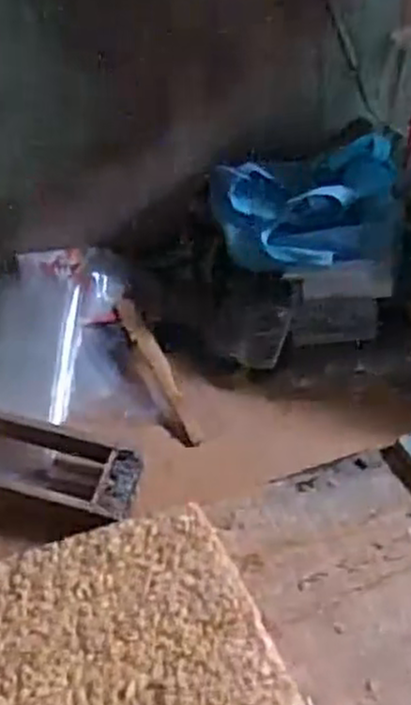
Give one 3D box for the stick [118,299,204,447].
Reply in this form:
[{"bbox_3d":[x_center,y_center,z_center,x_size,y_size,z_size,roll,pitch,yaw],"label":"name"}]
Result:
[{"bbox_3d":[-0.059,0.019,0.875,0.032,0.030,0.219,-16,49,-18],"label":"stick"}]

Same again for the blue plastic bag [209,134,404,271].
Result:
[{"bbox_3d":[0.133,-0.188,0.908,0.230,0.091,0.170,-8,47,-11],"label":"blue plastic bag"}]

